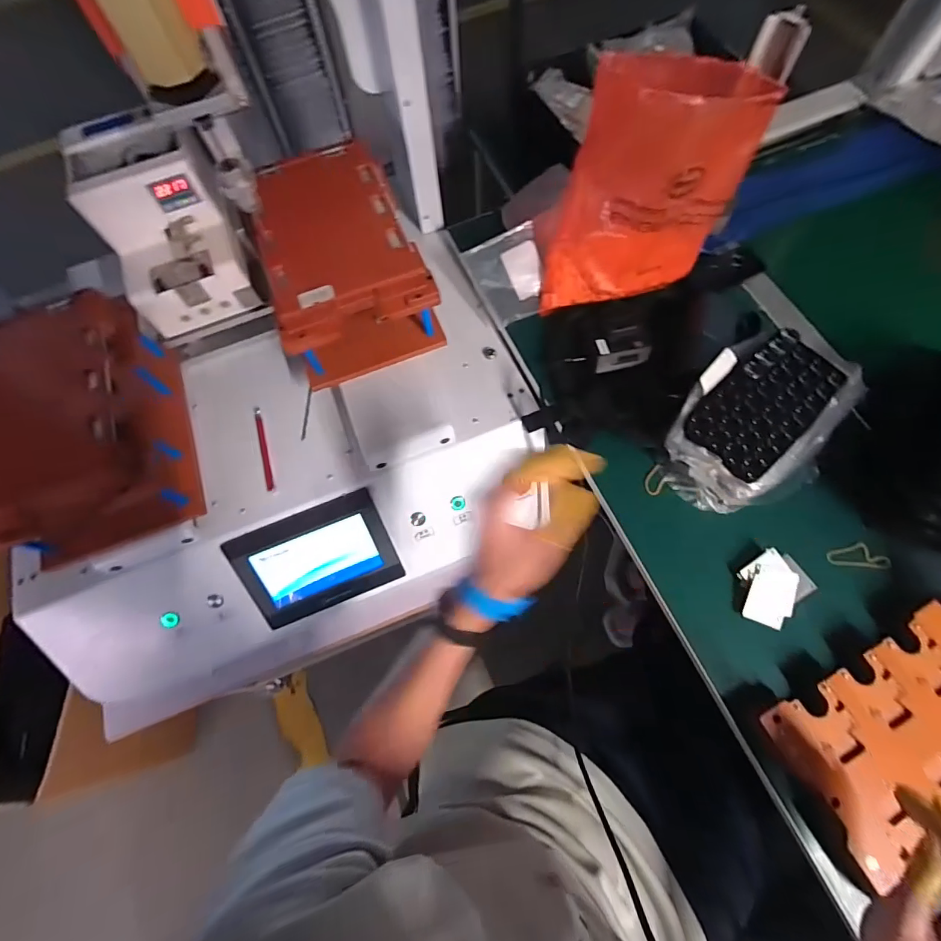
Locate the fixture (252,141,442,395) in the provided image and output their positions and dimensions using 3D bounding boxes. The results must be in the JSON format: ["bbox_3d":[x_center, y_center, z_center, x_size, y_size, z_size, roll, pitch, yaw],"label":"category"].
[{"bbox_3d":[-0.172,-0.266,0.614,0.188,0.142,0.248,-23,70,-6],"label":"fixture"}]

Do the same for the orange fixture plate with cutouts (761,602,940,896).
[{"bbox_3d":[0.409,0.246,0.423,0.213,0.023,0.146,-28,70,-8],"label":"orange fixture plate with cutouts"}]

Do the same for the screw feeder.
[{"bbox_3d":[-0.367,-0.301,0.560,0.139,0.142,0.194,-21,69,-6],"label":"screw feeder"}]

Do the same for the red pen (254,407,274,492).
[{"bbox_3d":[-0.285,-0.030,0.635,0.010,0.006,0.127,-18,69,-4],"label":"red pen"}]

